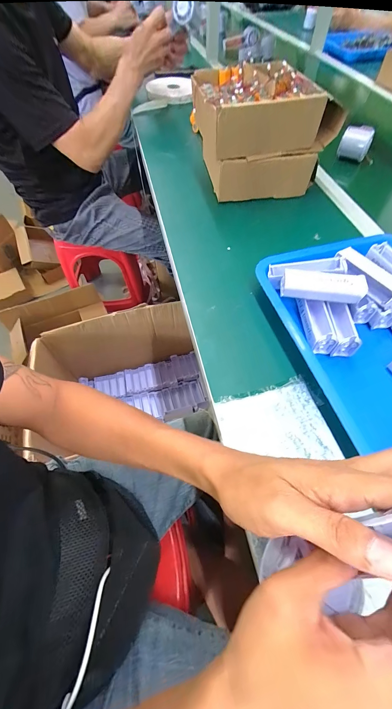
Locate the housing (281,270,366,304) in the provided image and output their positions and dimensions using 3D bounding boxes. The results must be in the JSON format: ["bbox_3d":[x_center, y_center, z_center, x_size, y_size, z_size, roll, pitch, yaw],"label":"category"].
[{"bbox_3d":[0.165,-0.091,0.353,0.102,0.022,0.032,7,59,5],"label":"housing"}]

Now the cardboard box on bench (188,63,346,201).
[{"bbox_3d":[0.123,-0.443,0.528,0.237,0.161,0.195,-10,59,-5],"label":"cardboard box on bench"}]

